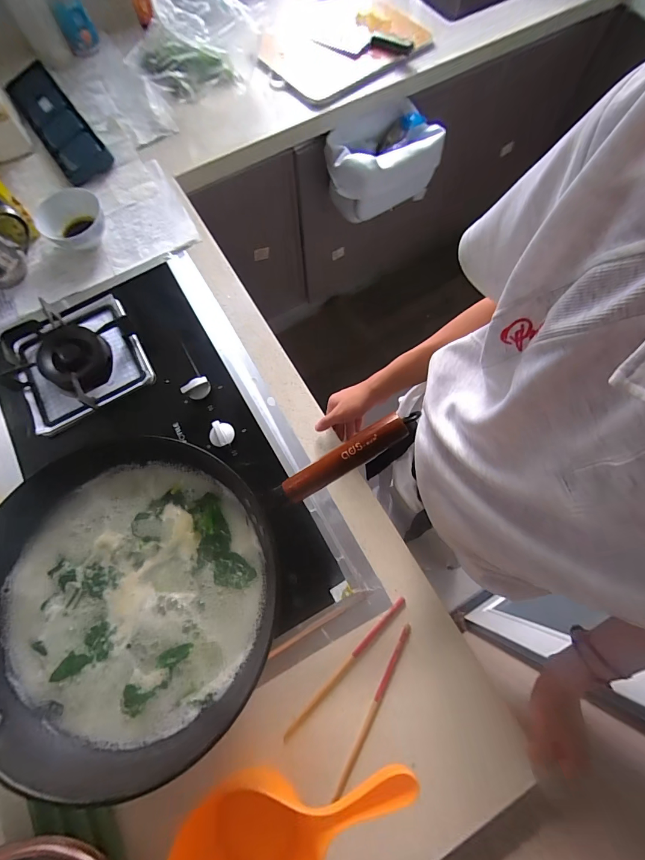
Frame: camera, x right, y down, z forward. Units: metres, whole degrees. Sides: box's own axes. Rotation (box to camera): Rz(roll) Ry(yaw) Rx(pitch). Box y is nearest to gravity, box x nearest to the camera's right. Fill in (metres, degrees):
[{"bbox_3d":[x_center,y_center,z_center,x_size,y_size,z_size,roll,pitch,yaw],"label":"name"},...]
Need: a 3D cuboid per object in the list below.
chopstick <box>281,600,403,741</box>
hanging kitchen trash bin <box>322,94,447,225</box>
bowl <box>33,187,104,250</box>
[{"bbox_3d":[0.035,0.328,0.504,0.012,0.009,0.236,43,76,12],"label":"chopstick"},{"bbox_3d":[0.151,-0.711,0.980,0.302,0.163,0.181,-34,75,-10],"label":"hanging kitchen trash bin"},{"bbox_3d":[-0.496,-0.417,0.718,0.119,0.050,0.119,0,72,-1],"label":"bowl"}]

